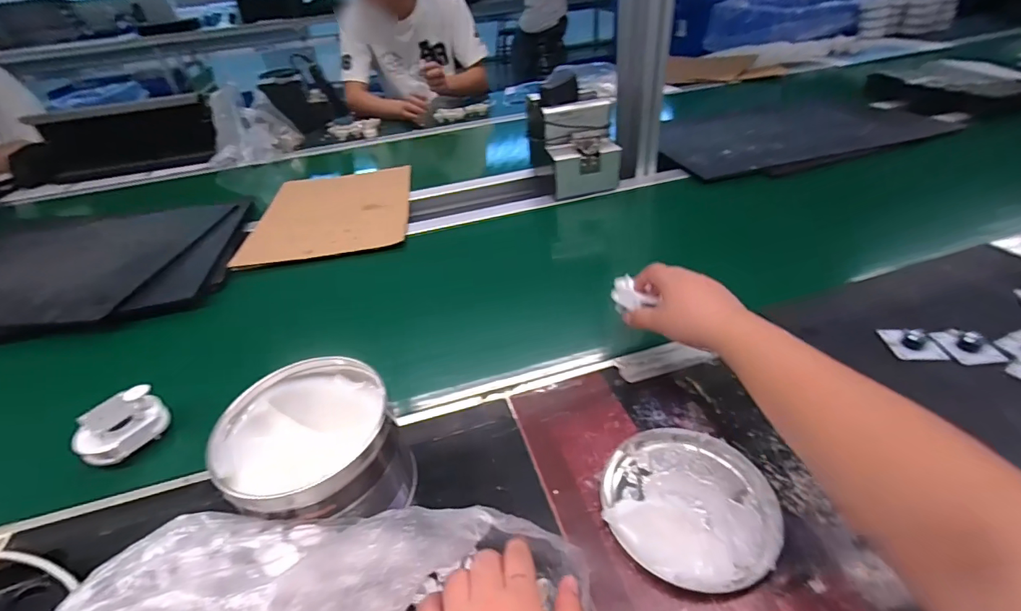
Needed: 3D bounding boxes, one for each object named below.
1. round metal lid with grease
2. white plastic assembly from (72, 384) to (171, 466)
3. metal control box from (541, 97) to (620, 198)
[{"bbox_3d":[0.139,0.149,0.360,0.126,0.026,0.127,-3,39,3],"label":"round metal lid with grease"},{"bbox_3d":[-0.383,0.118,0.452,0.040,0.040,0.073,19,45,28],"label":"white plastic assembly"},{"bbox_3d":[0.127,-0.280,0.822,0.125,0.134,0.080,-11,37,-8],"label":"metal control box"}]

